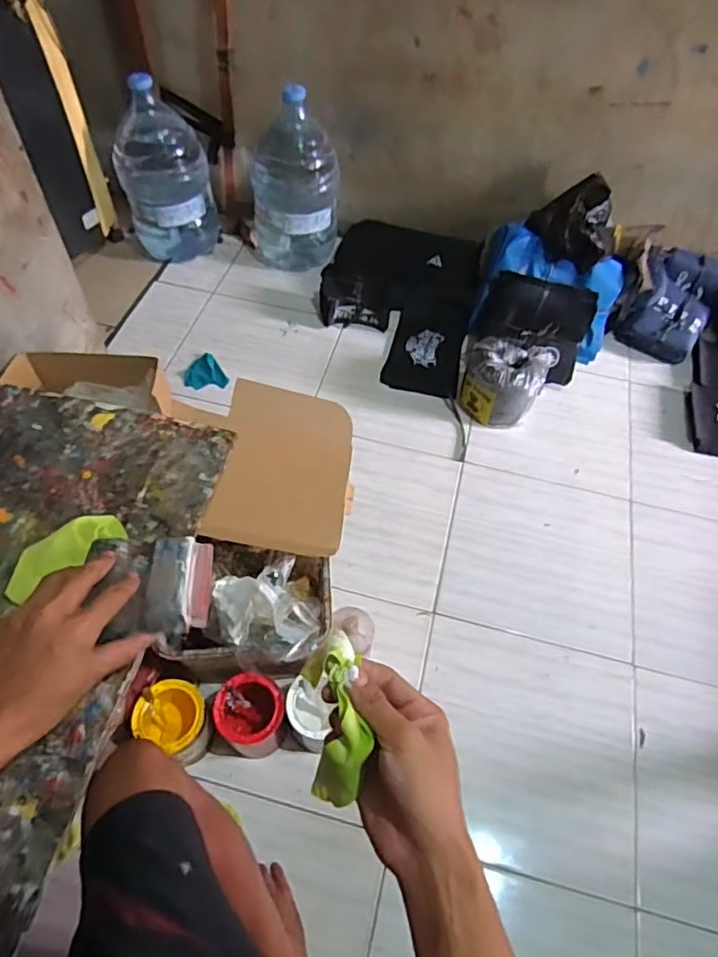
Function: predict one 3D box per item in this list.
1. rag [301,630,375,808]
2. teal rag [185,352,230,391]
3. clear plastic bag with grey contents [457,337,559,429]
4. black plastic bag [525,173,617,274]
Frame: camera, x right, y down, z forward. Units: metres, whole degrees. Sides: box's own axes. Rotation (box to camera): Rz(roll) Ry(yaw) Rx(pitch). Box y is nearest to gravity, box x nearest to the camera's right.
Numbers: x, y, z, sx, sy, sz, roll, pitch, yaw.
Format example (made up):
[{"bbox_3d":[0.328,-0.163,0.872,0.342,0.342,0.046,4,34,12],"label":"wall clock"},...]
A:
[{"bbox_3d":[-0.014,0.164,0.395,0.039,0.037,0.113,-2,85,-1],"label":"rag"},{"bbox_3d":[-0.400,-0.266,1.531,0.099,0.027,0.122,-23,59,-17],"label":"teal rag"},{"bbox_3d":[0.376,-0.252,1.487,0.225,0.155,0.202,10,56,4],"label":"clear plastic bag with grey contents"},{"bbox_3d":[0.550,-0.664,1.546,0.222,0.173,0.201,19,56,11],"label":"black plastic bag"}]

